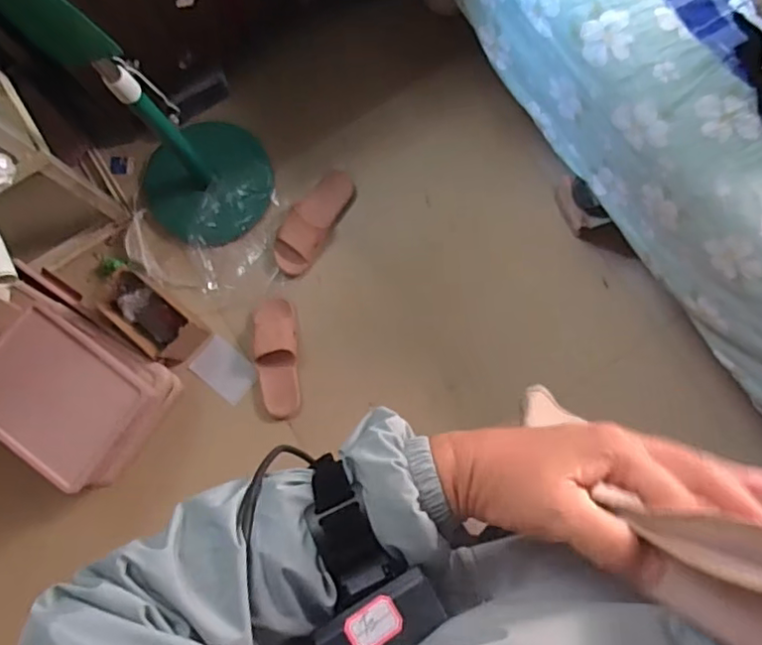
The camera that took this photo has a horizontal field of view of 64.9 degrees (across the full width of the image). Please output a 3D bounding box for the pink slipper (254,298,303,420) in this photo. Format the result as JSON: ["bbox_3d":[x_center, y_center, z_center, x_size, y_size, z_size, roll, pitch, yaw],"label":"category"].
[{"bbox_3d":[-0.226,0.080,1.317,0.096,0.055,0.261,-4,81,1],"label":"pink slipper"}]

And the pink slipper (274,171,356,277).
[{"bbox_3d":[-0.149,-0.229,1.341,0.099,0.056,0.262,34,84,6],"label":"pink slipper"}]

